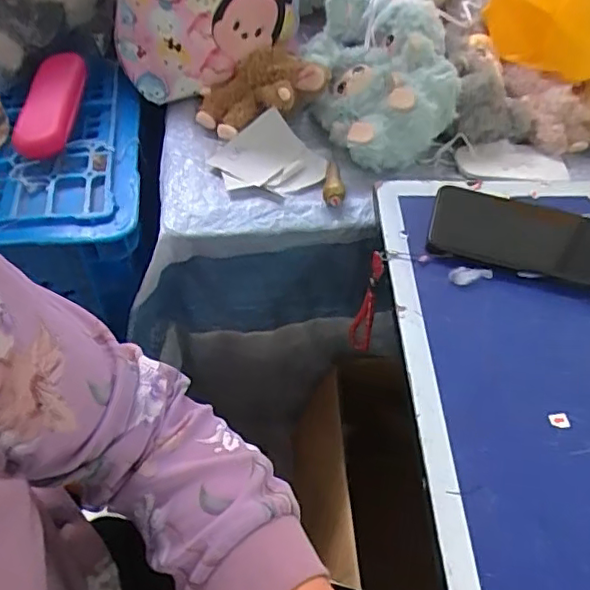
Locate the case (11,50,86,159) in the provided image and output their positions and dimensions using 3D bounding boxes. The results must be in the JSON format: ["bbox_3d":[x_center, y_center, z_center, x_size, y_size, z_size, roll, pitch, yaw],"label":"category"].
[{"bbox_3d":[-0.241,-0.191,0.589,0.050,0.016,0.127,5,65,5],"label":"case"}]

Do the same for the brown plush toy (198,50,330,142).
[{"bbox_3d":[-0.037,-0.213,0.620,0.132,0.047,0.079,-19,56,-15],"label":"brown plush toy"}]

